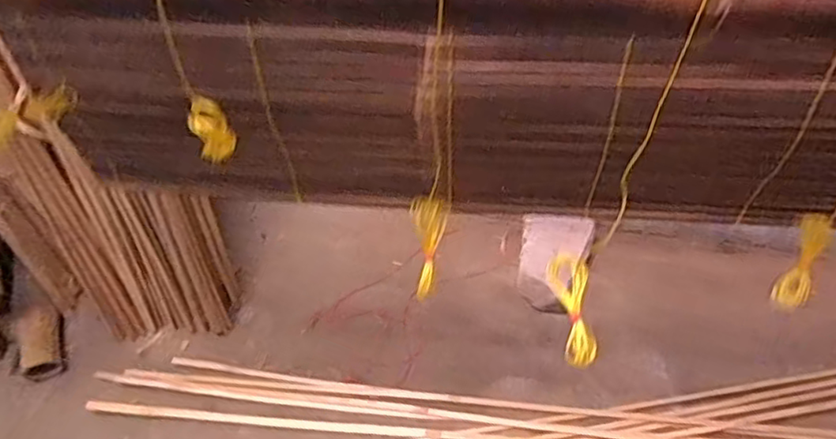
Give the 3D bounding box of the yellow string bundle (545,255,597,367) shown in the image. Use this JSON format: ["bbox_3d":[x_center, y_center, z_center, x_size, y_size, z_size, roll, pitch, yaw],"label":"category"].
[{"bbox_3d":[0.129,0.075,0.530,0.032,0.017,0.091,-8,82,-2],"label":"yellow string bundle"}]

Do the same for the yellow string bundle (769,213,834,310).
[{"bbox_3d":[0.368,0.041,0.607,0.028,0.095,0.024,18,16,17],"label":"yellow string bundle"}]

